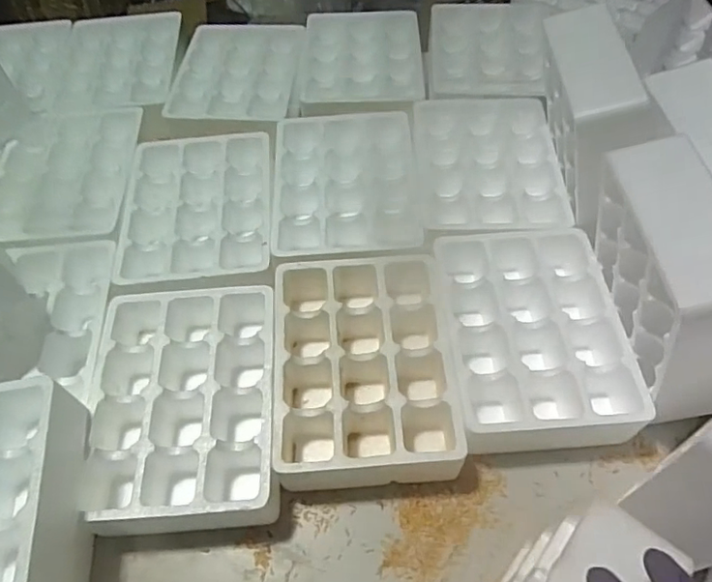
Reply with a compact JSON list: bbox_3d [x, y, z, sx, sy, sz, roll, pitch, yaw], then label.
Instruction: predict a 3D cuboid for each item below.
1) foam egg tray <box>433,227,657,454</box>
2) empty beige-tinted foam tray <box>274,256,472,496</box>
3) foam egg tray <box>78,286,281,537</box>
[{"bbox_3d":[0.189,0.049,0.617,0.186,0.071,0.235,-5,57,-1],"label":"foam egg tray"},{"bbox_3d":[0.008,0.080,0.605,0.180,0.070,0.235,-4,57,0],"label":"empty beige-tinted foam tray"},{"bbox_3d":[-0.172,0.116,0.585,0.181,0.077,0.244,-5,57,-1],"label":"foam egg tray"}]

